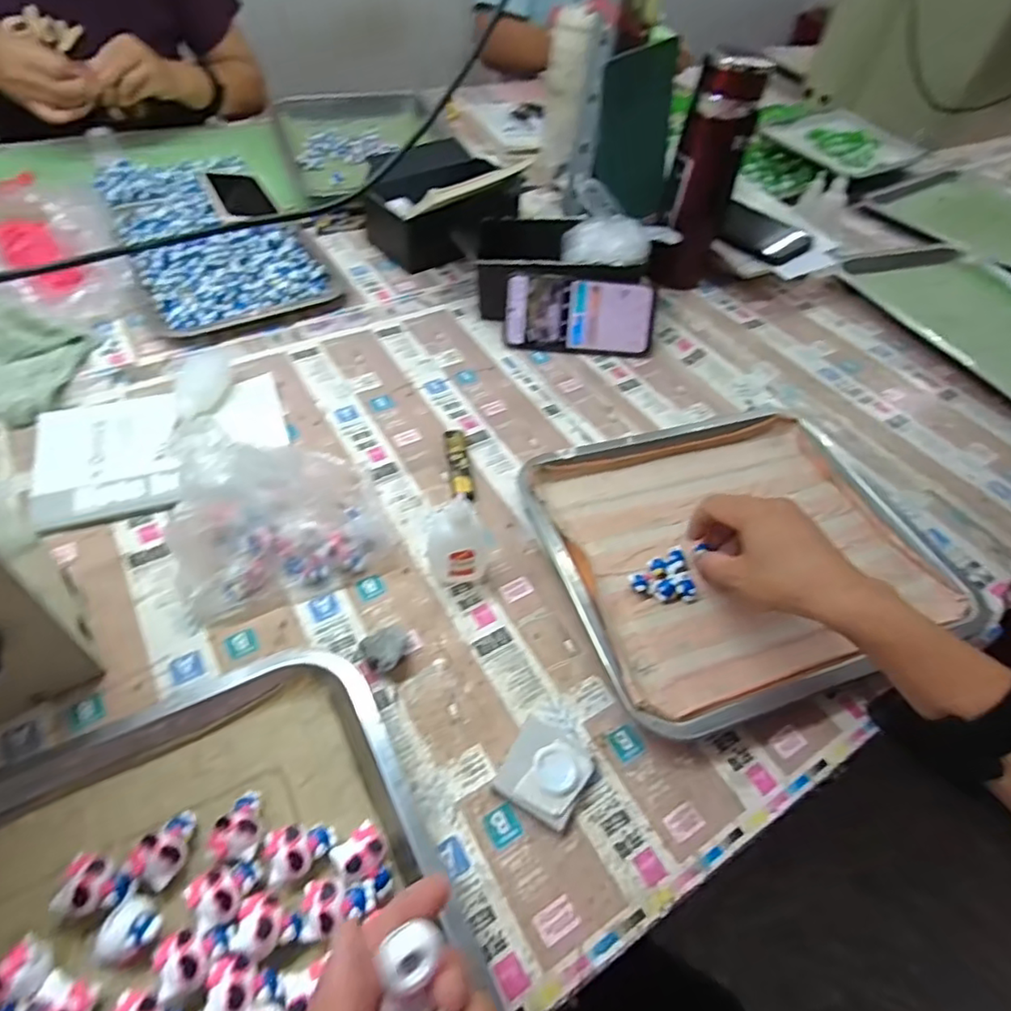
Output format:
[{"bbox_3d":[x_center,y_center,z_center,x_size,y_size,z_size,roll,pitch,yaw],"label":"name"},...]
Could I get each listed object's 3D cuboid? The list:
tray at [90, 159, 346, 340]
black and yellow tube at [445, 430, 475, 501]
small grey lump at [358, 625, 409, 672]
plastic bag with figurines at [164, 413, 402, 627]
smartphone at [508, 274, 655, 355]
[{"bbox_3d":[-0.363,-0.344,0.745,0.202,0.033,0.395,-23,57,-23],"label":"tray"},{"bbox_3d":[-0.042,-0.040,0.545,0.019,0.015,0.085,-4,51,-10],"label":"black and yellow tube"},{"bbox_3d":[-0.081,0.100,0.418,0.032,0.022,0.029,-31,60,-28],"label":"small grey lump"},{"bbox_3d":[-0.161,-0.001,0.438,0.149,0.102,0.108,-8,51,-13],"label":"plastic bag with figurines"},{"bbox_3d":[0.082,-0.211,0.664,0.162,0.078,0.010,5,19,1],"label":"smartphone"}]

